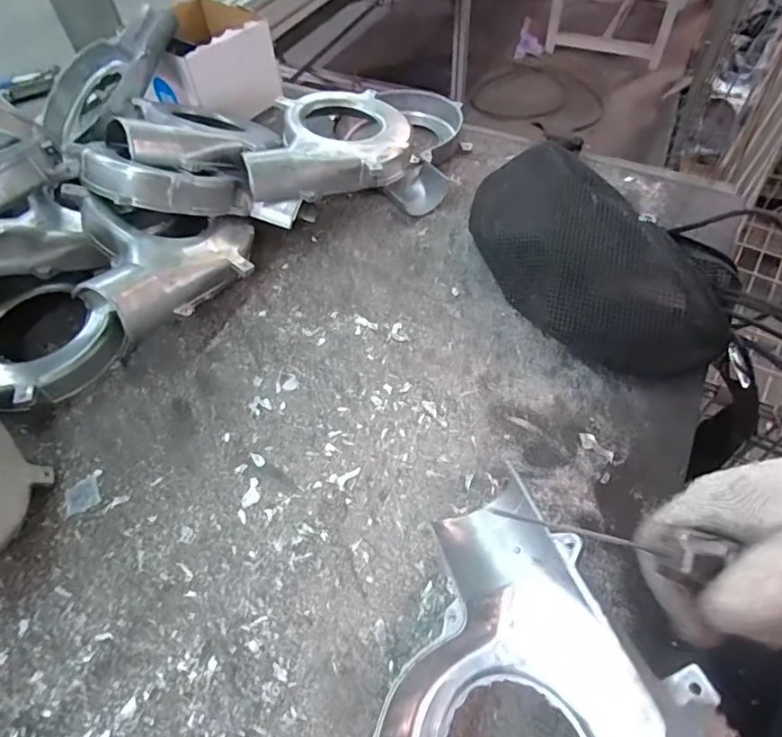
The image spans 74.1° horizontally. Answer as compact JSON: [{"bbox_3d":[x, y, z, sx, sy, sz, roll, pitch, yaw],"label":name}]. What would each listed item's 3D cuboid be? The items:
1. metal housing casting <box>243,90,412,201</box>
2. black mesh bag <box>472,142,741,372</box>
[{"bbox_3d":[-0.065,-0.242,0.550,0.171,0.043,0.161,0,54,0],"label":"metal housing casting"},{"bbox_3d":[0.165,-0.099,0.455,0.129,0.085,0.263,-30,58,-18],"label":"black mesh bag"}]

